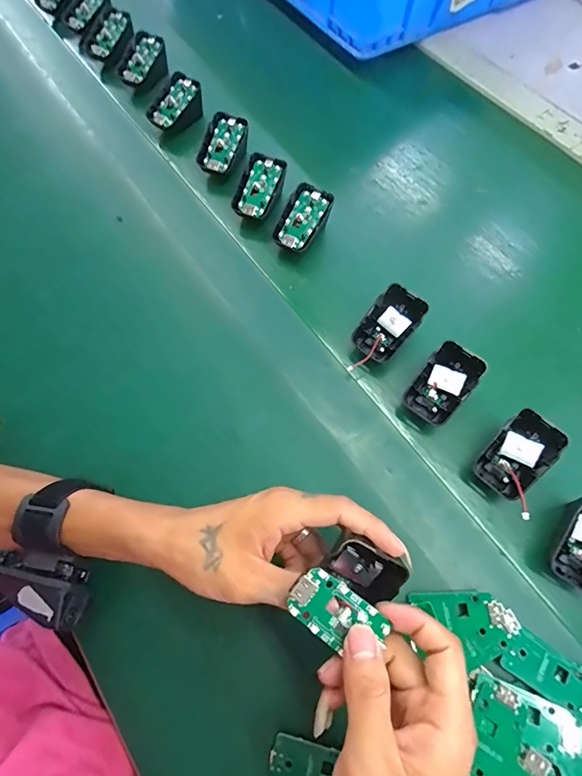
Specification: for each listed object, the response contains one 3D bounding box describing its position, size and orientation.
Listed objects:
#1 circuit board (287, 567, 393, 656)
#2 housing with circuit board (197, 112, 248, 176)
[{"bbox_3d":[0.027,0.129,0.233,0.058,0.004,0.031,40,81,-7],"label":"circuit board"},{"bbox_3d":[-0.078,-0.275,0.486,0.045,0.047,0.076,22,69,9],"label":"housing with circuit board"}]

